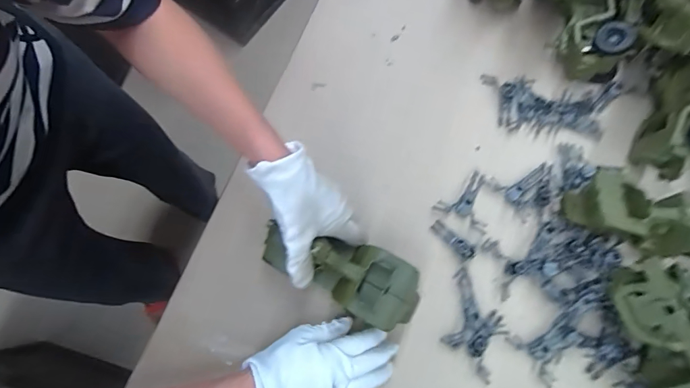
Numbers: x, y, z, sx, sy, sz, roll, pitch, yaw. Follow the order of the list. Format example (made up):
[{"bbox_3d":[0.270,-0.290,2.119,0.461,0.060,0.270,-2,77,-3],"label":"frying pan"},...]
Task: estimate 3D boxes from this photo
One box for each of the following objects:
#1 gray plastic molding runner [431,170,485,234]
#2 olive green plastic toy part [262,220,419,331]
[{"bbox_3d":[0.166,0.003,0.516,0.070,0.011,0.077,27,77,5],"label":"gray plastic molding runner"},{"bbox_3d":[-0.004,0.091,0.447,0.178,0.063,0.078,21,76,5],"label":"olive green plastic toy part"}]

